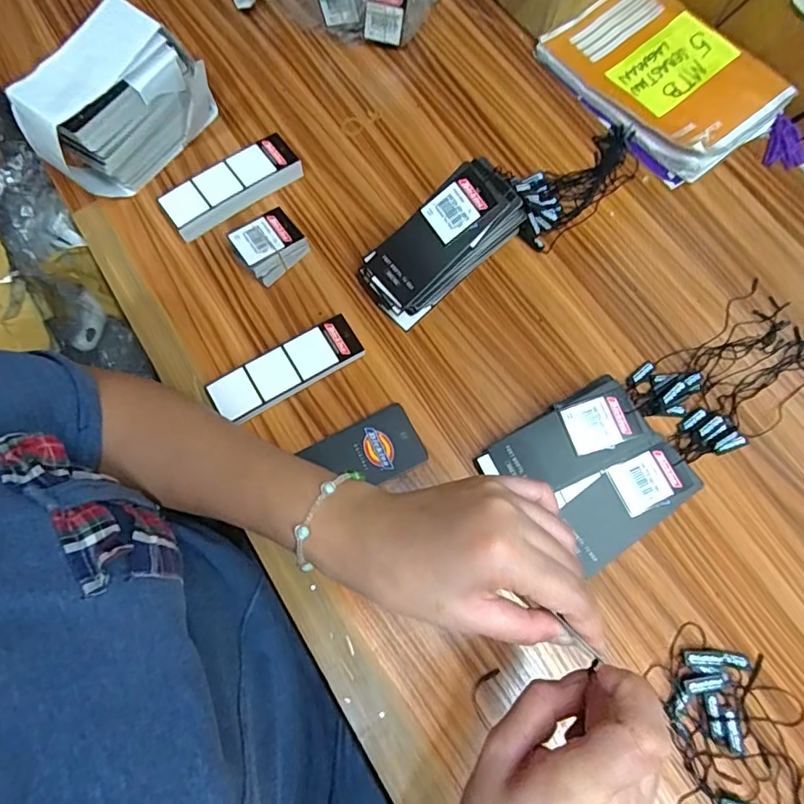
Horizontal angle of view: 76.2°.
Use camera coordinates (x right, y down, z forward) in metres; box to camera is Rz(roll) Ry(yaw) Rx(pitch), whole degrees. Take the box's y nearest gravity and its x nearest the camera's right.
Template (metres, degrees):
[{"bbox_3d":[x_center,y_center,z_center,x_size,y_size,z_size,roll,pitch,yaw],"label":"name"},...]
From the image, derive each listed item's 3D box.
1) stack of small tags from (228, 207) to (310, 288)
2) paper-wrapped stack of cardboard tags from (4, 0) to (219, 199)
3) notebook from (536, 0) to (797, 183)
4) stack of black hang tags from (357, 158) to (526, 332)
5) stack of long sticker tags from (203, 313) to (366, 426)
[{"bbox_3d":[-0.109,-0.127,0.424,0.050,0.036,0.039,-39,77,-12],"label":"stack of small tags"},{"bbox_3d":[-0.225,-0.235,0.417,0.057,0.106,0.142,36,75,10],"label":"paper-wrapped stack of cardboard tags"},{"bbox_3d":[0.248,-0.314,0.493,0.137,0.031,0.201,-35,76,-11],"label":"notebook"},{"bbox_3d":[0.032,-0.126,0.406,0.129,0.077,0.058,-37,77,-12],"label":"stack of black hang tags"},{"bbox_3d":[-0.089,-0.024,0.401,0.119,0.018,0.037,-30,76,-10],"label":"stack of long sticker tags"}]

